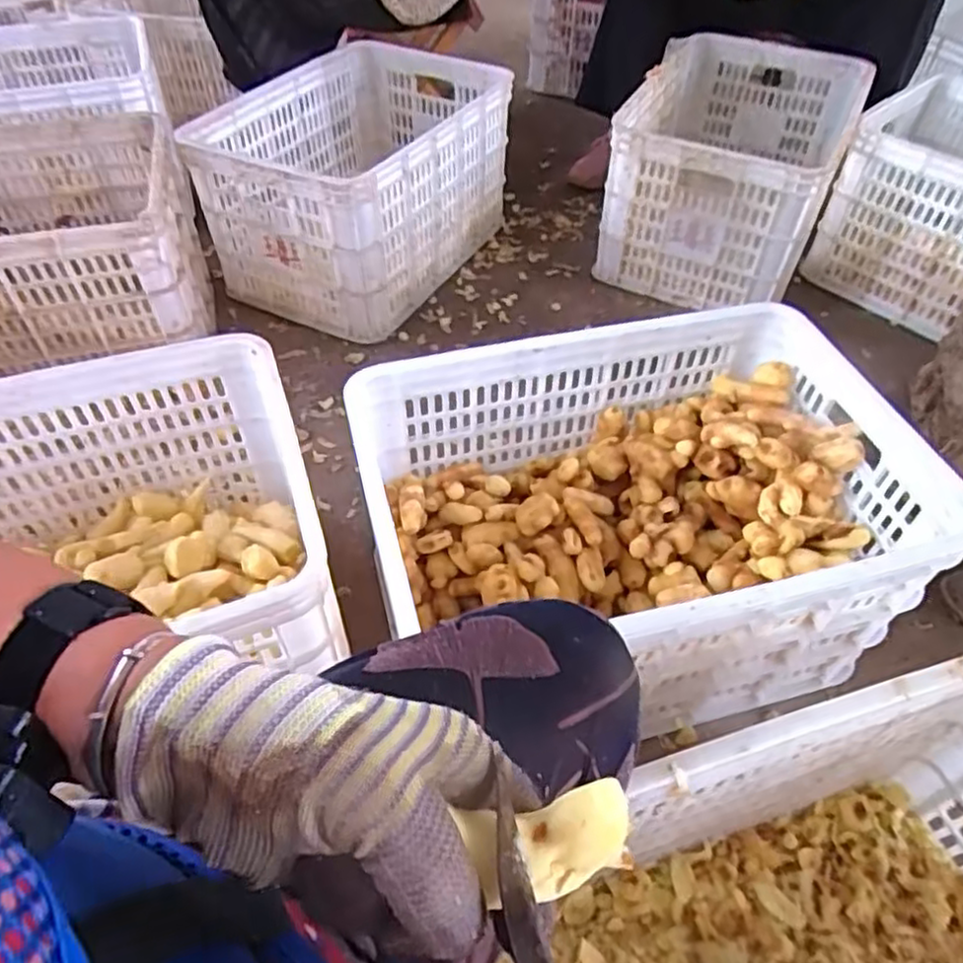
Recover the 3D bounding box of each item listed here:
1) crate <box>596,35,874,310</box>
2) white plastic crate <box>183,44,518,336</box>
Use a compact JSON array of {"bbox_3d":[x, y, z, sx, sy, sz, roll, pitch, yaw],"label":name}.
[{"bbox_3d":[0.486,-0.610,1.353,0.353,0.268,0.559,21,52,18],"label":"crate"},{"bbox_3d":[-0.201,-0.546,1.294,0.357,0.311,0.554,23,53,19],"label":"white plastic crate"}]

